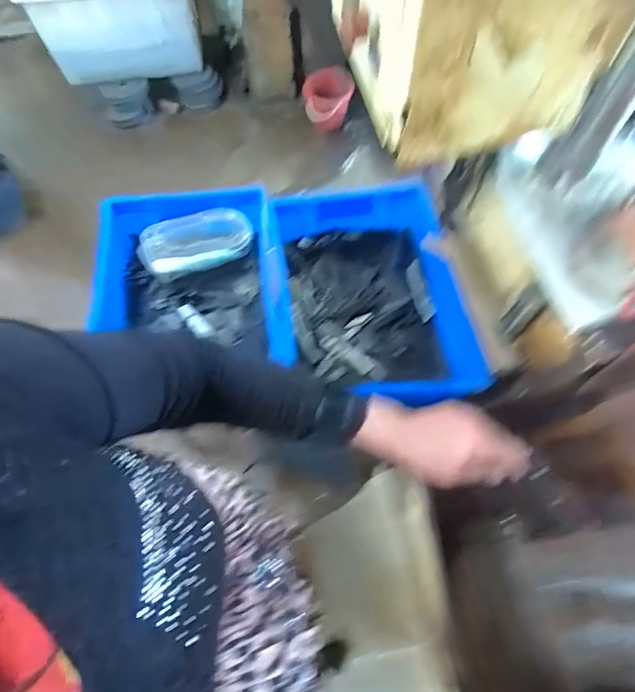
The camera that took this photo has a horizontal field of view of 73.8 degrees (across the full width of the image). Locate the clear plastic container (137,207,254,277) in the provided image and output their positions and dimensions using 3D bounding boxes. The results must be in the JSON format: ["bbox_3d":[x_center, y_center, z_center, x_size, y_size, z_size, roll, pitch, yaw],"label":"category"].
[{"bbox_3d":[-0.229,-0.200,0.791,0.206,0.049,0.104,-15,65,-4],"label":"clear plastic container"}]

